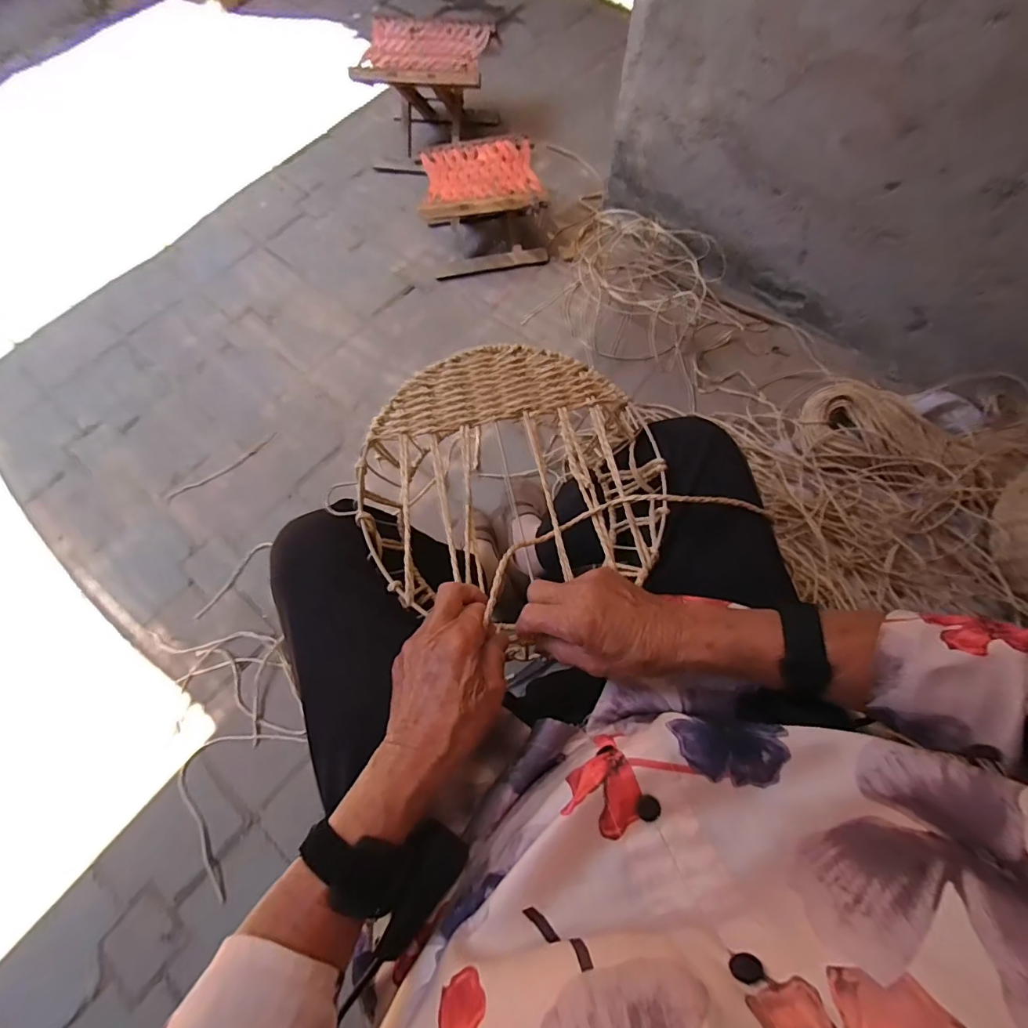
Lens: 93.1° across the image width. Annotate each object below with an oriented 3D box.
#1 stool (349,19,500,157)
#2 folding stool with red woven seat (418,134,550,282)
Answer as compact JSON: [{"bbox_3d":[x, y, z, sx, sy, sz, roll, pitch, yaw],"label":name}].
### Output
[{"bbox_3d":[-0.215,-1.102,1.295,0.304,0.230,0.270,9,69,5],"label":"stool"},{"bbox_3d":[-0.075,-0.720,1.161,0.272,0.186,0.233,-12,67,-4],"label":"folding stool with red woven seat"}]

